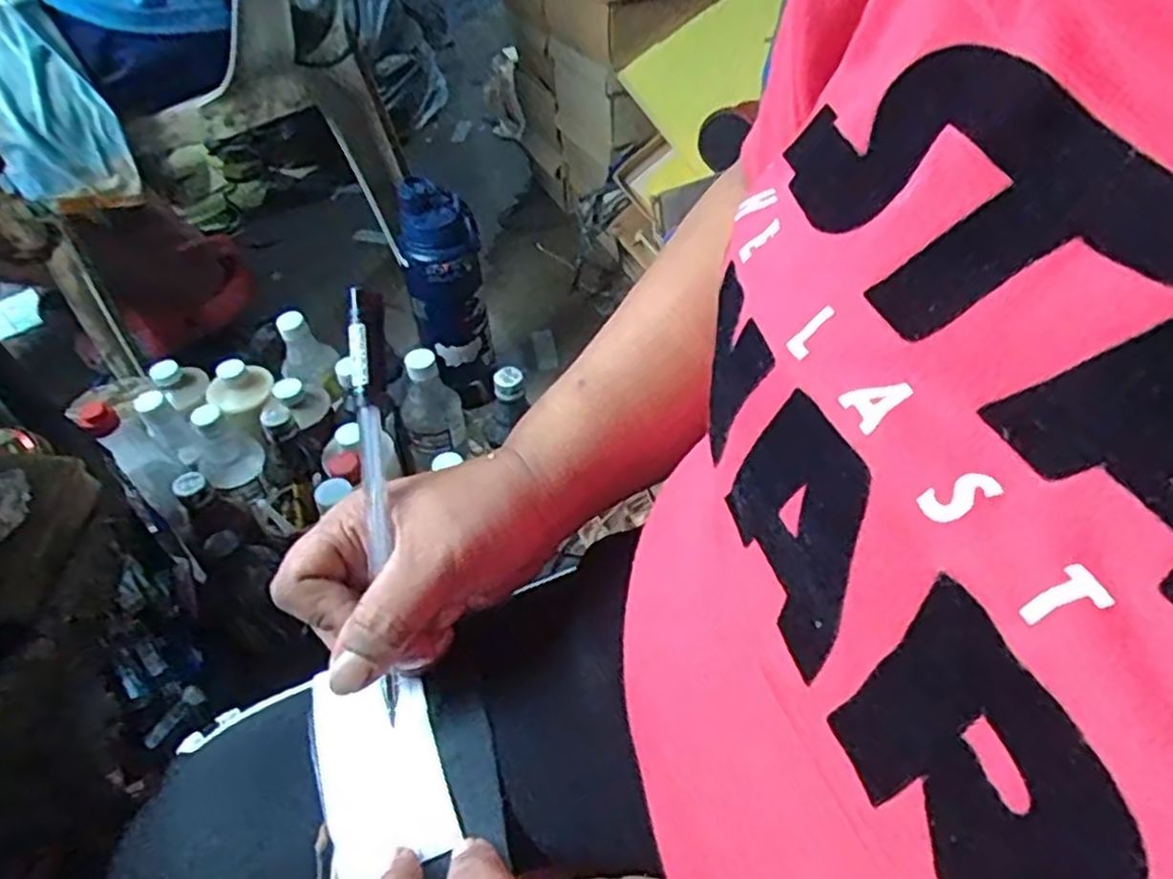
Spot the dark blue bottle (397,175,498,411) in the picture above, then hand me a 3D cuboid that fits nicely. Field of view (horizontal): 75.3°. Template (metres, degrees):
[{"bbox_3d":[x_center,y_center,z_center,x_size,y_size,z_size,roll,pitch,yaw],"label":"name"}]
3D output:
[{"bbox_3d":[-0.162,-0.157,0.915,0.086,0.302,0.072,-14,49,-10],"label":"dark blue bottle"}]

